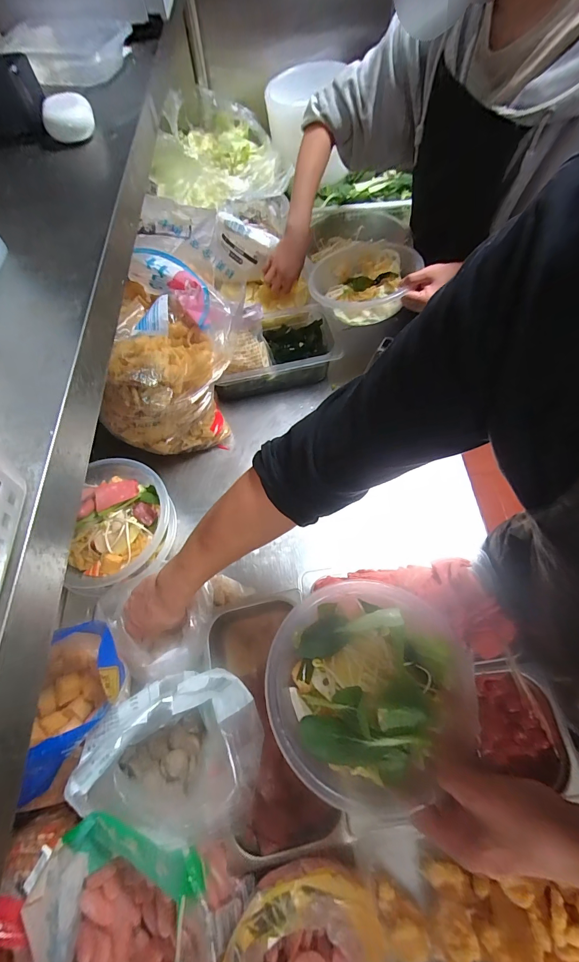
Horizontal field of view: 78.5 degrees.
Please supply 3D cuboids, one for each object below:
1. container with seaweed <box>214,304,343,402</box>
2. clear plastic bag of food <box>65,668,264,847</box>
[{"bbox_3d":[-0.035,-0.303,0.823,0.292,0.132,0.164,-13,64,-2],"label":"container with seaweed"},{"bbox_3d":[-0.130,0.334,0.456,0.181,0.184,0.168,13,65,10],"label":"clear plastic bag of food"}]

